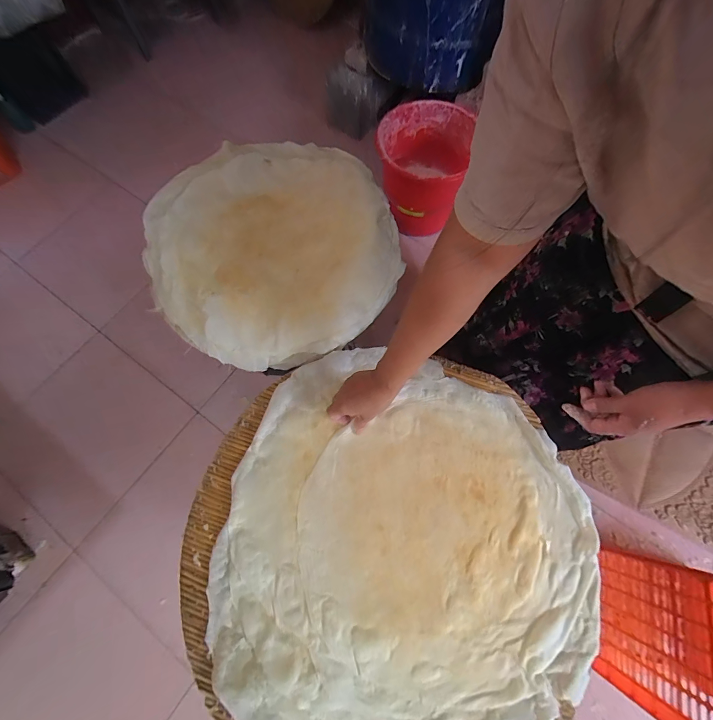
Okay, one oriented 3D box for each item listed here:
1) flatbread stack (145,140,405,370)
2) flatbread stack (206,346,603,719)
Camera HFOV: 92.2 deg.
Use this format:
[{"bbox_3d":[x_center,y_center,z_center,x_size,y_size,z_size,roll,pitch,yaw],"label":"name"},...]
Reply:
[{"bbox_3d":[-0.175,-0.245,0.719,0.514,0.076,0.516,41,75,14],"label":"flatbread stack"},{"bbox_3d":[0.076,0.276,0.545,0.556,0.049,0.568,8,73,2],"label":"flatbread stack"}]

